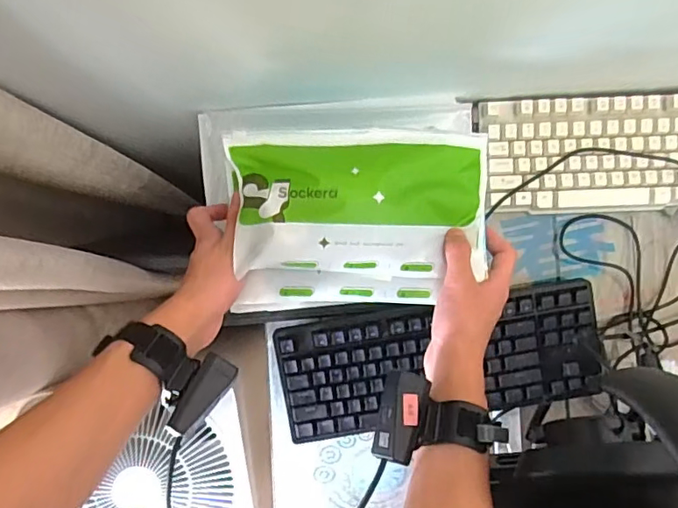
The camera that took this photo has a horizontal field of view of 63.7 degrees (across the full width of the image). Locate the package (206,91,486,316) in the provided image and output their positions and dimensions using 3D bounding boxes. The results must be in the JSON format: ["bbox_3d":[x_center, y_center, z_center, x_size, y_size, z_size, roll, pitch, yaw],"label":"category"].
[{"bbox_3d":[0.011,-0.045,0.493,0.251,0.050,0.181,-5,89,0],"label":"package"}]

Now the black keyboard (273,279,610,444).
[{"bbox_3d":[0.113,0.122,0.611,0.355,0.031,0.132,-10,89,0],"label":"black keyboard"}]

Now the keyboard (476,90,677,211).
[{"bbox_3d":[0.389,-0.124,0.640,0.436,0.032,0.128,-3,89,0],"label":"keyboard"}]

